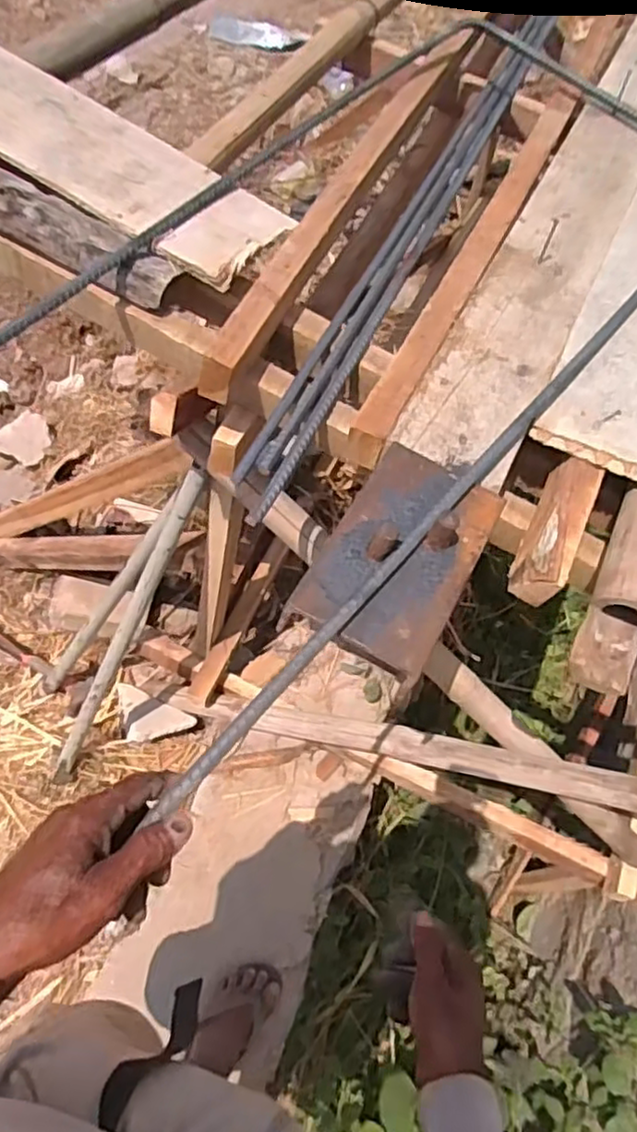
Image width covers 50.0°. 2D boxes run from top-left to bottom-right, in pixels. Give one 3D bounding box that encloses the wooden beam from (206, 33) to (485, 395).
[{"bbox_3d":[0.057,-0.514,0.903,0.048,0.072,0.872,23,60,5],"label":"wooden beam"}]

